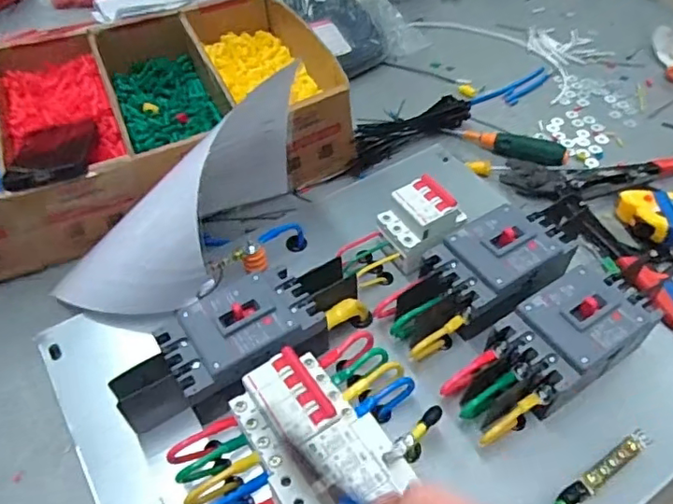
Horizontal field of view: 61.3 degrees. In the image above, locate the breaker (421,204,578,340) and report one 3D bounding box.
[{"bbox_3d":[0.156,0.013,0.536,0.127,0.065,0.089,-30,54,-23],"label":"breaker"}]

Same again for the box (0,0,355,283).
[{"bbox_3d":[-0.278,-0.172,0.723,0.531,0.125,0.331,-25,53,-20],"label":"box"}]

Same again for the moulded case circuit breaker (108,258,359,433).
[{"bbox_3d":[-0.077,0.078,0.494,0.225,0.069,0.088,-28,54,-22],"label":"moulded case circuit breaker"}]

